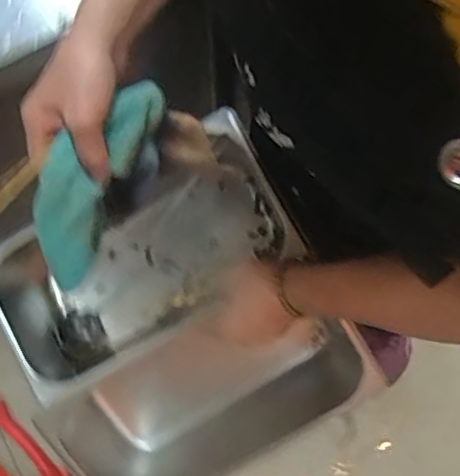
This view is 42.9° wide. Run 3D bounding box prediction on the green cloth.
[{"bbox_3d":[-0.111,-0.044,0.463,0.054,0.054,0.176,32,99,8],"label":"green cloth"}]

